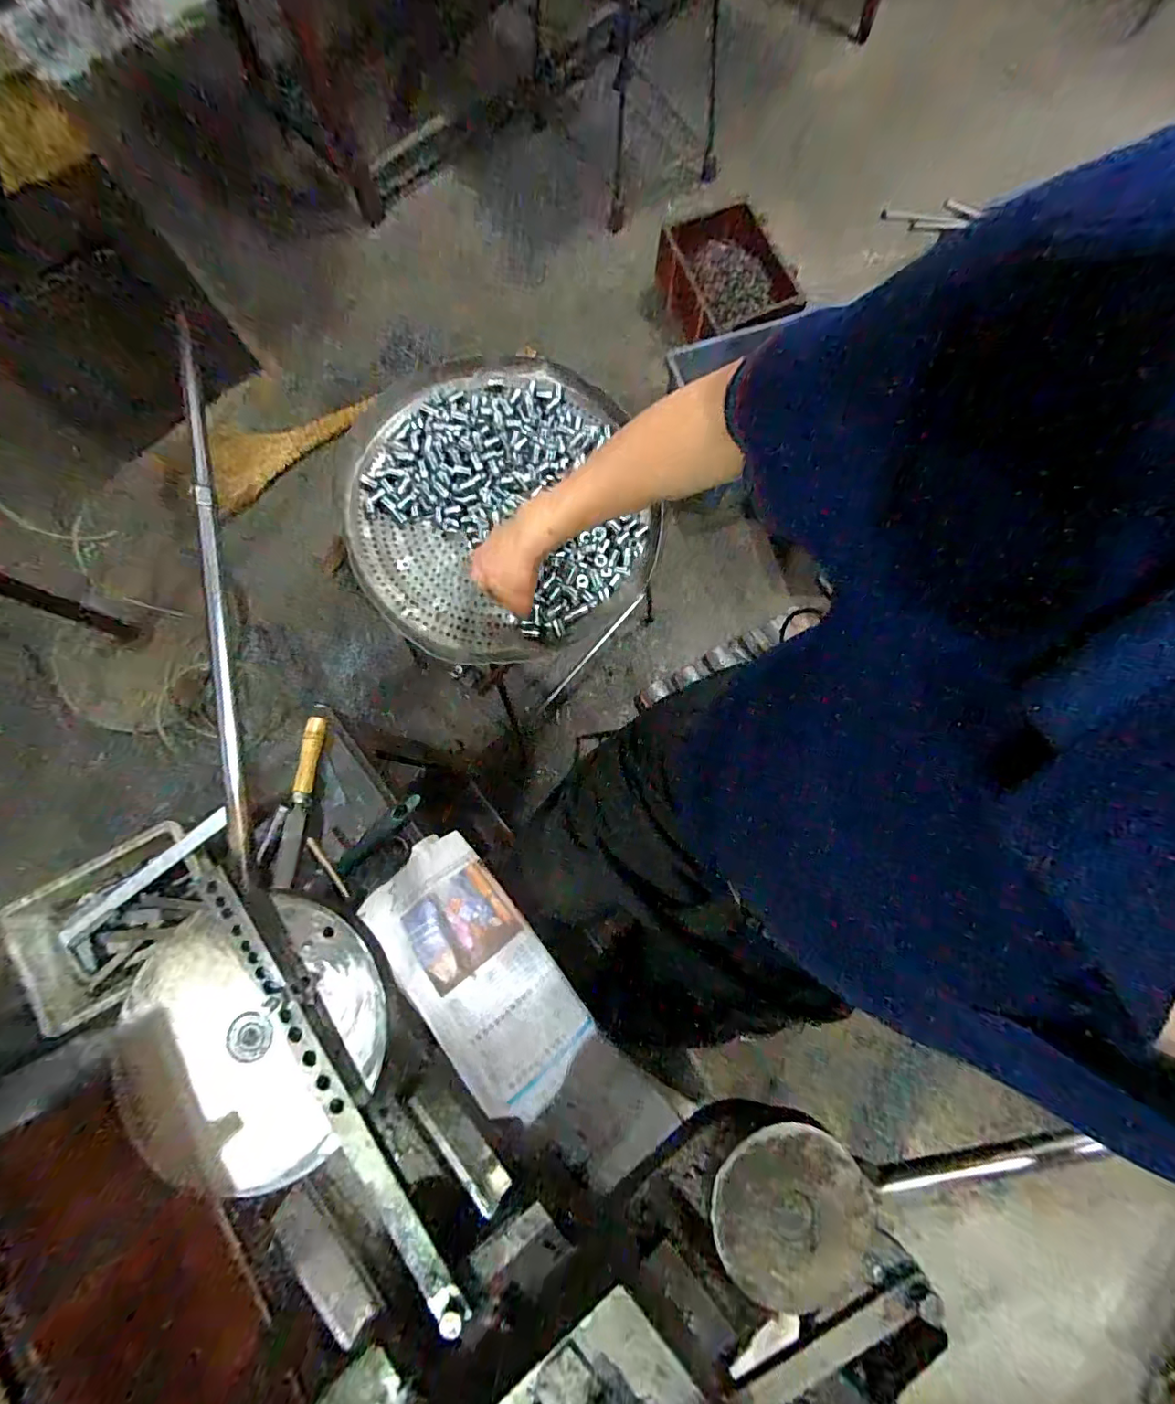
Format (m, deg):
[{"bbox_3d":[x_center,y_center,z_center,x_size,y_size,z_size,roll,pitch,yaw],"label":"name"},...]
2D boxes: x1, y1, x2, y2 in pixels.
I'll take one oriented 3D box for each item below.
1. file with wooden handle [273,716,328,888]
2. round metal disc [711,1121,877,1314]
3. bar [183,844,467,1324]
[{"bbox_3d":[-0.287,0.097,0.529,0.023,0.020,0.163,5,80,2],"label":"file with wooden handle"},{"bbox_3d":[0.132,0.327,0.335,0.099,0.016,0.104,0,80,1],"label":"round metal disc"},{"bbox_3d":[-0.182,0.252,0.360,0.021,0.022,0.339,-35,81,-5],"label":"bar"}]

